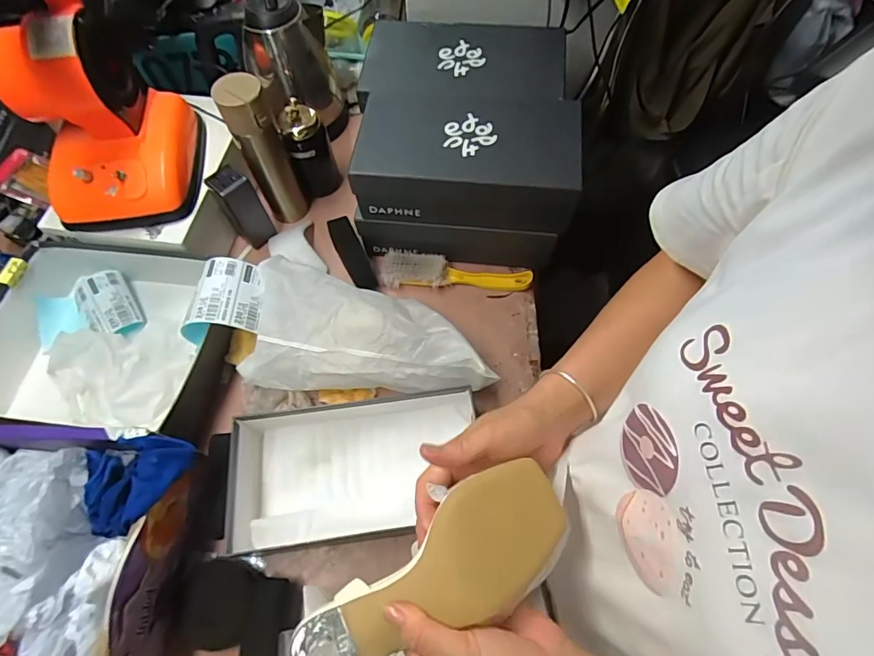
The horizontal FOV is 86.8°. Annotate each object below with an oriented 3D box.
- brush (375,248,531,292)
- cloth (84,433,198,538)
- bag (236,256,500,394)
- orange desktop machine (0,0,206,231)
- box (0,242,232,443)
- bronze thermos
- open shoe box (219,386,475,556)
[{"bbox_3d":[0.027,-0.091,0.723,0.232,0.032,0.057,2,65,3],"label":"brush"},{"bbox_3d":[-0.312,0.161,0.483,0.099,0.037,0.087,-13,65,-4],"label":"cloth"},{"bbox_3d":[-0.089,0.008,0.637,0.314,0.082,0.171,6,65,5],"label":"bag"},{"bbox_3d":[-0.446,-0.274,0.602,0.167,0.202,0.195,-6,65,-1],"label":"orange desktop machine"},{"bbox_3d":[-0.465,0.014,0.663,0.316,0.105,0.240,7,65,5],"label":"box"},{"bbox_3d":[-0.252,-0.254,0.697,0.066,0.241,0.053,-30,67,-12],"label":"bronze thermos"},{"bbox_3d":[-0.102,0.176,0.576,0.302,0.075,0.157,-8,65,-2],"label":"open shoe box"}]

